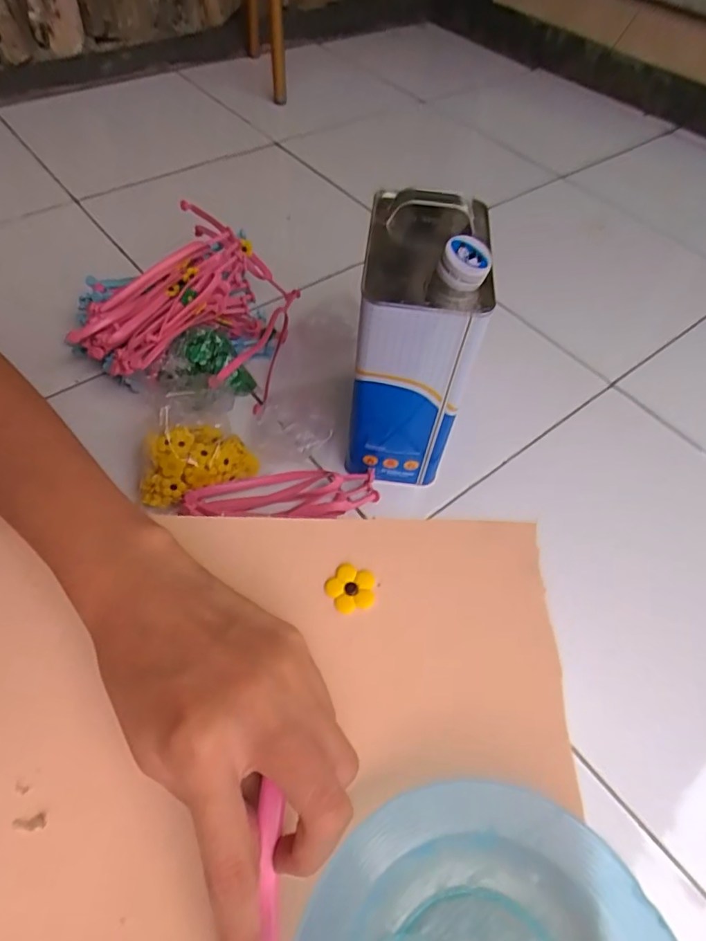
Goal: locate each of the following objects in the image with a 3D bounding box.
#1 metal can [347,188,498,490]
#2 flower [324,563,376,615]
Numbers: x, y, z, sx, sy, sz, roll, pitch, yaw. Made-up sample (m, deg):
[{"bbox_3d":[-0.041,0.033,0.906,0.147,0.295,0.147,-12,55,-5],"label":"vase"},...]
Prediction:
[{"bbox_3d":[0.056,-0.130,0.521,0.111,0.249,0.164,10,55,2],"label":"metal can"},{"bbox_3d":[0.000,0.058,0.257,0.023,0.004,0.023,2,55,-3],"label":"flower"}]

